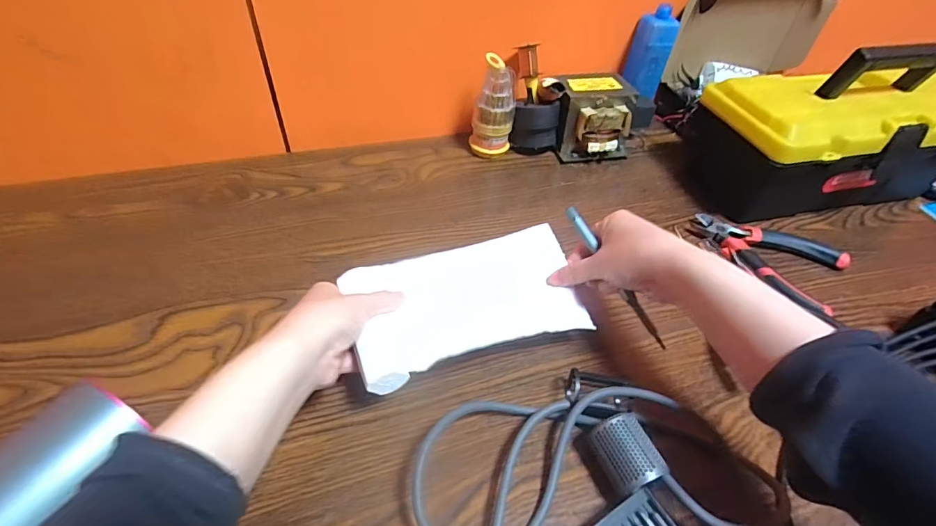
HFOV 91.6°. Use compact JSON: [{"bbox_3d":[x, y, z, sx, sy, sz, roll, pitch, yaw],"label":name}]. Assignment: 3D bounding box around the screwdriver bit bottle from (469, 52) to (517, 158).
[{"bbox_3d":[0.032,-0.186,0.553,0.051,0.113,0.047,7,46,2],"label":"screwdriver bit bottle"}]

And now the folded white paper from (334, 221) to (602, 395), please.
[{"bbox_3d":[0.001,0.030,0.368,0.184,0.029,0.099,-14,49,-17],"label":"folded white paper"}]

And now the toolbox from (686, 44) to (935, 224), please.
[{"bbox_3d":[0.420,-0.148,0.516,0.285,0.160,0.125,-6,47,-11],"label":"toolbox"}]

